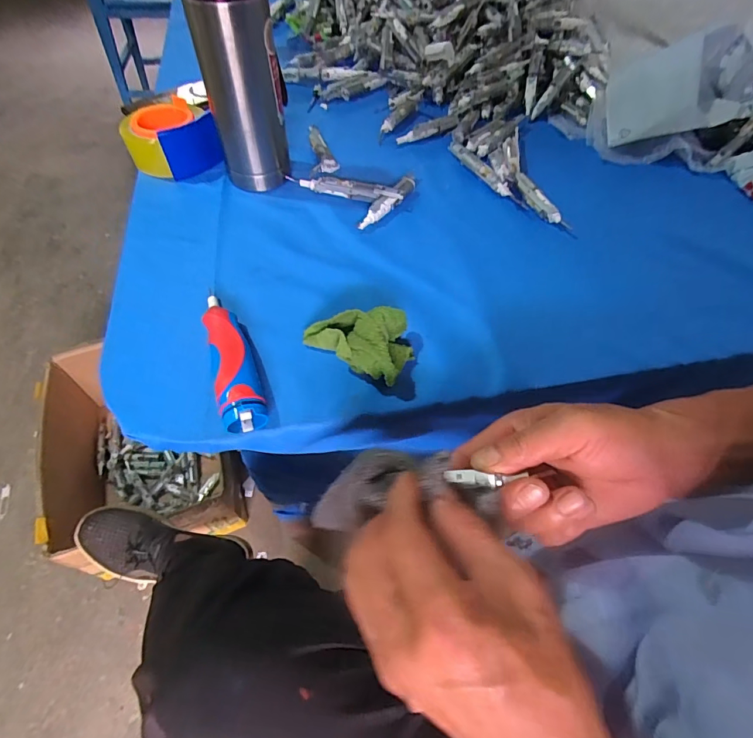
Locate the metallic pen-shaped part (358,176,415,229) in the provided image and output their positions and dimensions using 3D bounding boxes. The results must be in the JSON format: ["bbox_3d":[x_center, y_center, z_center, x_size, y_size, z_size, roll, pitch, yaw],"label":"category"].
[{"bbox_3d":[0.017,-0.207,0.517,0.021,0.018,0.121,33,59,17],"label":"metallic pen-shaped part"}]

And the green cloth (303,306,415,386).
[{"bbox_3d":[-0.012,-0.034,0.379,0.097,0.044,0.074,27,58,14],"label":"green cloth"}]

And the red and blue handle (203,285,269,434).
[{"bbox_3d":[-0.127,-0.010,0.368,0.035,0.029,0.142,-16,58,-15],"label":"red and blue handle"}]

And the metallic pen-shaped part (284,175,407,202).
[{"bbox_3d":[-0.041,-0.226,0.523,0.148,0.022,0.020,17,56,7],"label":"metallic pen-shaped part"}]

